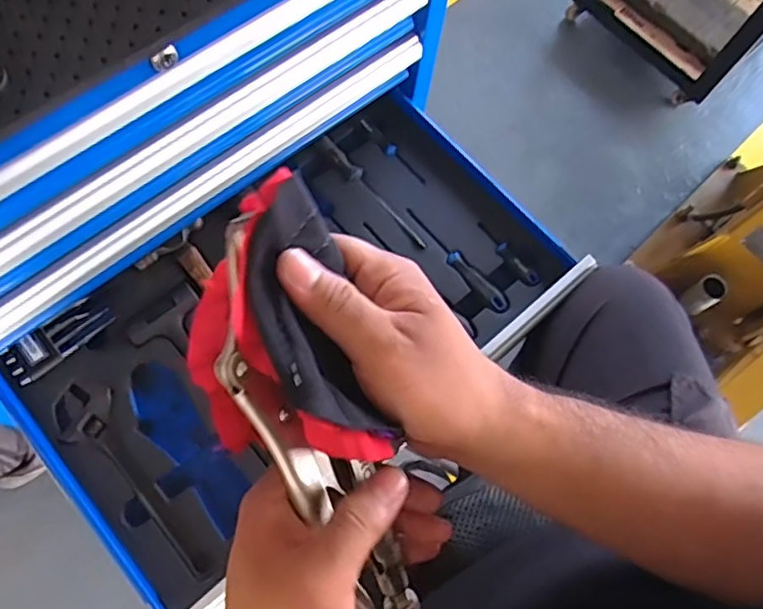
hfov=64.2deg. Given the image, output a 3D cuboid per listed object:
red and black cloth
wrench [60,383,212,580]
[{"bbox_3d":[-0.044,0.014,0.264,0.070,0.056,0.124,-17,71,-8],"label":"red and black cloth"},{"bbox_3d":[-0.262,0.183,0.627,0.061,0.014,0.243,-35,74,-14],"label":"wrench"}]

